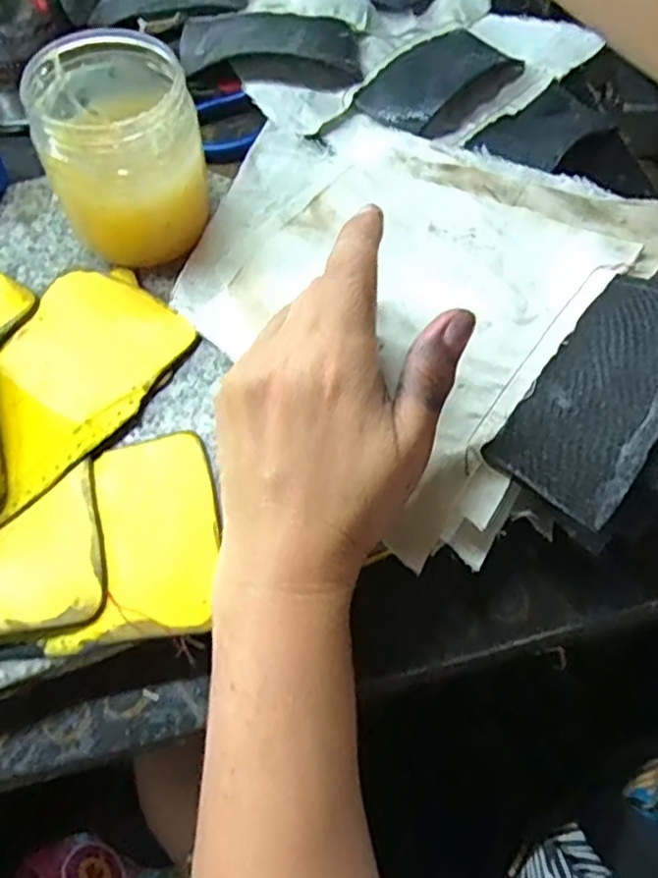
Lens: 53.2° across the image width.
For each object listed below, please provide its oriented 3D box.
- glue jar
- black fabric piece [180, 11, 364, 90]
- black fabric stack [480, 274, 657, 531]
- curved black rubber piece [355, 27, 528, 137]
[{"bbox_3d":[-0.102,-0.141,0.325,0.072,0.080,0.079,0,61,-1],"label":"glue jar"},{"bbox_3d":[-0.038,-0.259,0.432,0.114,0.022,0.057,-1,61,-2],"label":"black fabric piece"},{"bbox_3d":[0.124,-0.022,0.274,0.060,0.026,0.114,36,67,17],"label":"black fabric stack"},{"bbox_3d":[0.075,-0.239,0.433,0.063,0.015,0.107,40,68,19],"label":"curved black rubber piece"}]

